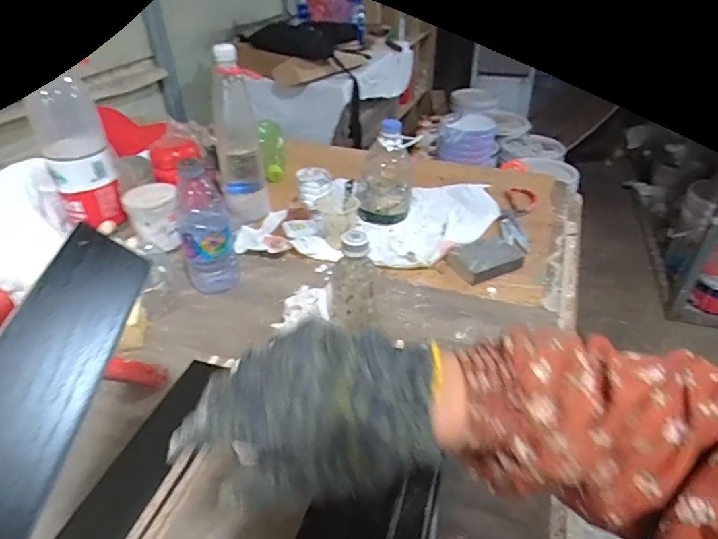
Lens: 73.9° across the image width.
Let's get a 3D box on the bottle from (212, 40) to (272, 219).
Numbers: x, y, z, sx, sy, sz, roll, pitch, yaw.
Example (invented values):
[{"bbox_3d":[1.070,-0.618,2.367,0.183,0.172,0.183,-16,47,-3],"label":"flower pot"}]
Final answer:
[{"bbox_3d":[-0.204,-0.222,0.811,0.086,0.269,0.070,-14,39,-21],"label":"bottle"}]

